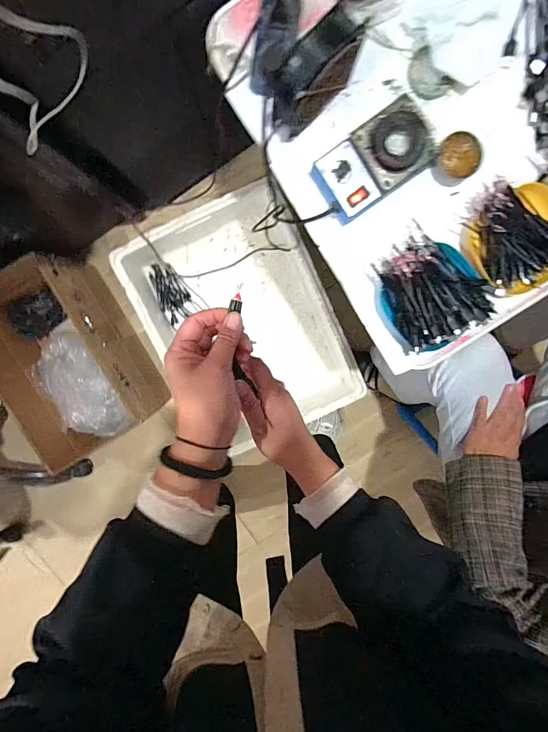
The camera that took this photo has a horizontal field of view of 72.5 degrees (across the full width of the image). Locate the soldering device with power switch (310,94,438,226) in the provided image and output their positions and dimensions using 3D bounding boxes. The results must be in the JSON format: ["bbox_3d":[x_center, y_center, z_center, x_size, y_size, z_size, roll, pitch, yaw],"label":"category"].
[{"bbox_3d":[0.136,-0.276,0.512,0.153,0.058,0.095,-34,98,4],"label":"soldering device with power switch"}]

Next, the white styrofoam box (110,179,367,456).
[{"bbox_3d":[-0.079,-0.111,0.987,0.434,0.156,0.606,-31,98,3],"label":"white styrofoam box"}]

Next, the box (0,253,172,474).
[{"bbox_3d":[-0.542,-0.005,0.960,0.337,0.249,0.478,-22,98,2],"label":"box"}]

